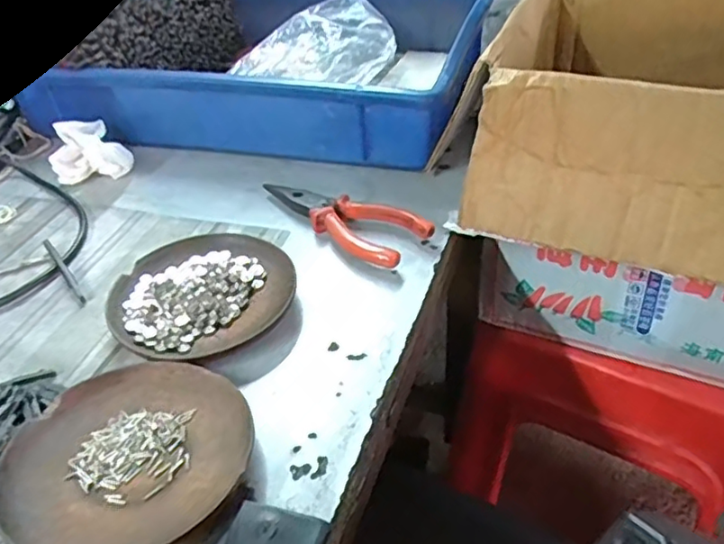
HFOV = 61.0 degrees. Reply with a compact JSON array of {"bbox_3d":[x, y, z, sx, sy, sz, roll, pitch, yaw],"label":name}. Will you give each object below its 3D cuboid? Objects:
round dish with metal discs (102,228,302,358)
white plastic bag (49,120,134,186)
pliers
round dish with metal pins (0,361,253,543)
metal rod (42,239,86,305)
[{"bbox_3d":[-0.102,0.013,0.394,0.111,0.014,0.107,-4,39,3],"label":"round dish with metal discs"},{"bbox_3d":[-0.235,-0.103,0.528,0.059,0.045,0.061,-29,44,-25],"label":"white plastic bag"},{"bbox_3d":[-0.018,-0.043,0.450,0.139,0.015,0.047,28,50,34],"label":"pliers"},{"bbox_3d":[-0.112,0.087,0.296,0.111,0.018,0.109,-4,39,3],"label":"round dish with metal pins"},{"bbox_3d":[-0.211,-0.004,0.432,0.005,0.010,0.085,-29,44,-26],"label":"metal rod"}]

